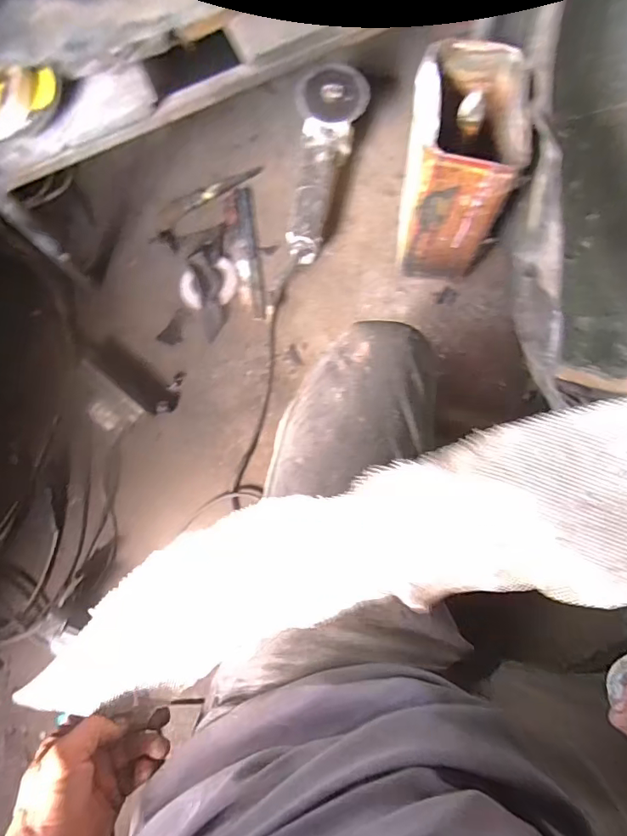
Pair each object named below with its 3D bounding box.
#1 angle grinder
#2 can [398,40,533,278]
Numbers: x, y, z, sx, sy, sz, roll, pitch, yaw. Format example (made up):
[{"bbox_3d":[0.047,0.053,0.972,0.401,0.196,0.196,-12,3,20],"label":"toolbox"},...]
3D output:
[{"bbox_3d":[0.019,-0.395,0.766,0.105,0.100,0.289,6,78,2],"label":"angle grinder"},{"bbox_3d":[0.185,-0.327,0.662,0.119,0.254,0.179,6,78,2],"label":"can"}]

